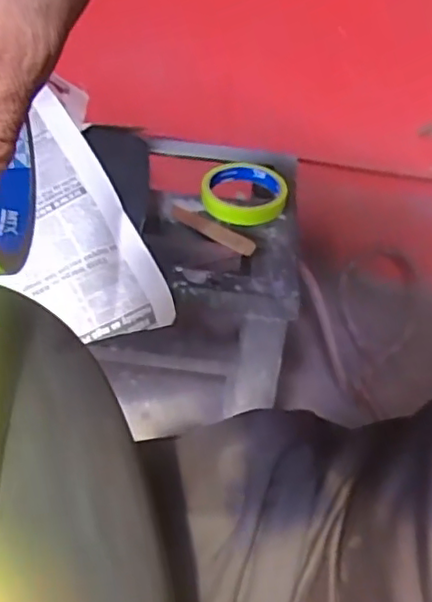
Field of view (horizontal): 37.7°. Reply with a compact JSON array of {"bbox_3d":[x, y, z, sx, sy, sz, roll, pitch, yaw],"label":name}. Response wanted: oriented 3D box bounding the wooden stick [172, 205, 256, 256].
[{"bbox_3d":[-0.002,-0.076,0.654,0.098,0.006,0.019,29,46,25],"label":"wooden stick"}]

